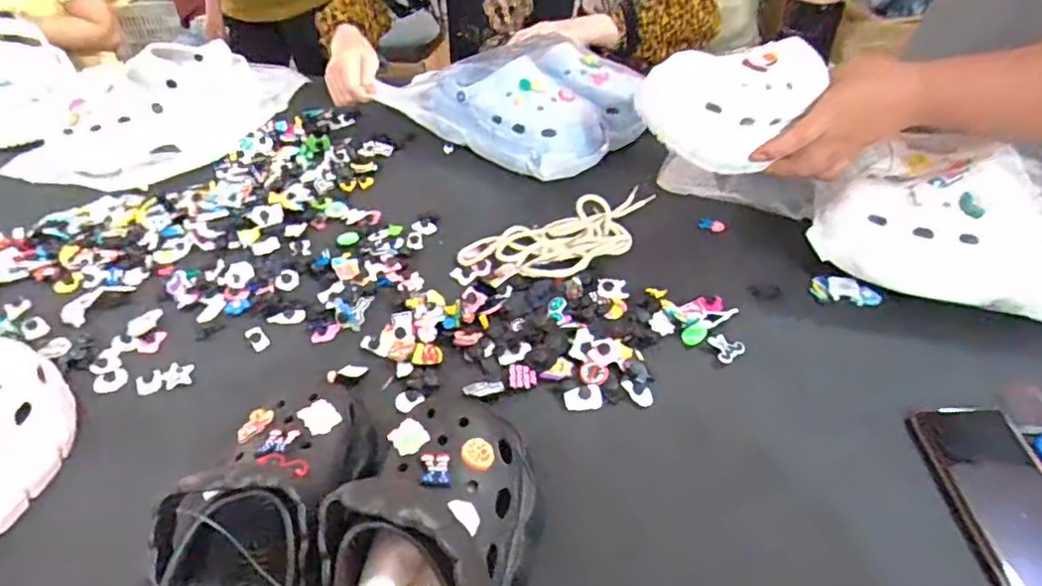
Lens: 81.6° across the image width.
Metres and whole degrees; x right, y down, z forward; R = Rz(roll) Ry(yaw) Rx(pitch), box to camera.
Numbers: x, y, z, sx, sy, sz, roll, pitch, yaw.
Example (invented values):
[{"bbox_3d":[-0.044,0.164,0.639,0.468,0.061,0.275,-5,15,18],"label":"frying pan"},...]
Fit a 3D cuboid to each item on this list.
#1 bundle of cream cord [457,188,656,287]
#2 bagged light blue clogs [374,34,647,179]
[{"bbox_3d":[0.060,-0.067,0.669,0.243,0.019,0.102,-18,45,-17],"label":"bundle of cream cord"},{"bbox_3d":[-0.017,-0.271,0.827,0.322,0.094,0.178,30,52,30],"label":"bagged light blue clogs"}]

